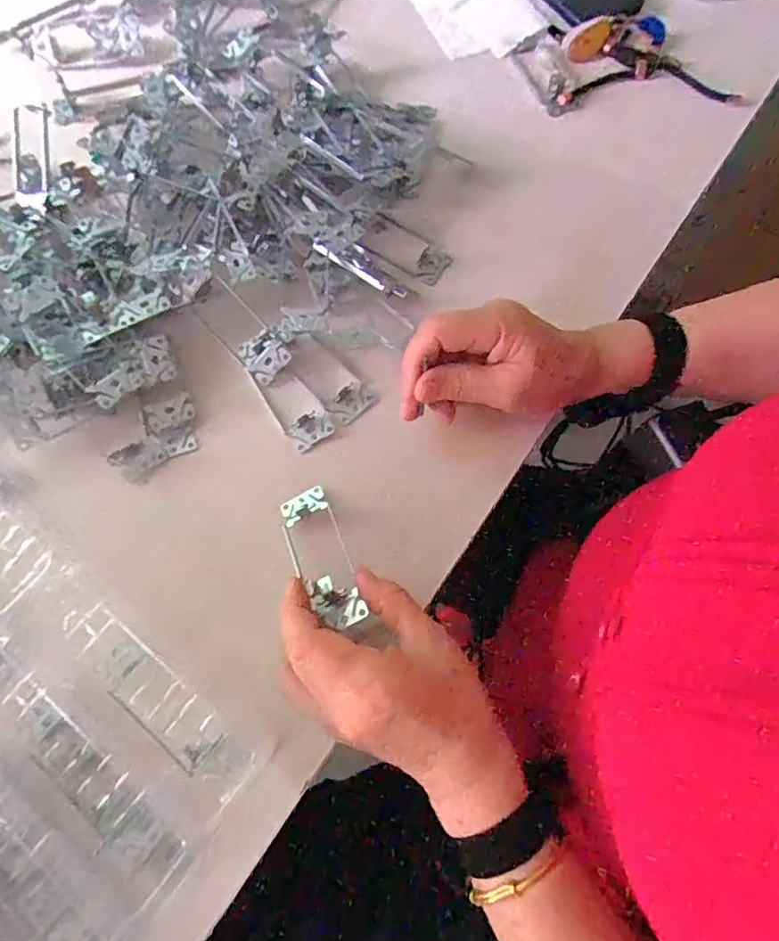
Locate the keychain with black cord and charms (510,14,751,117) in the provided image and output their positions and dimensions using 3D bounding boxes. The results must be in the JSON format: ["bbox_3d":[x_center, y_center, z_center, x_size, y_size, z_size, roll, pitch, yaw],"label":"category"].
[{"bbox_3d":[0.221,-0.384,0.516,0.191,0.016,0.115,-7,72,-2],"label":"keychain with black cord and charms"}]

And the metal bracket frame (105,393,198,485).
[{"bbox_3d":[-0.174,-0.024,0.412,0.070,0.012,0.044,-39,76,-12],"label":"metal bracket frame"}]

